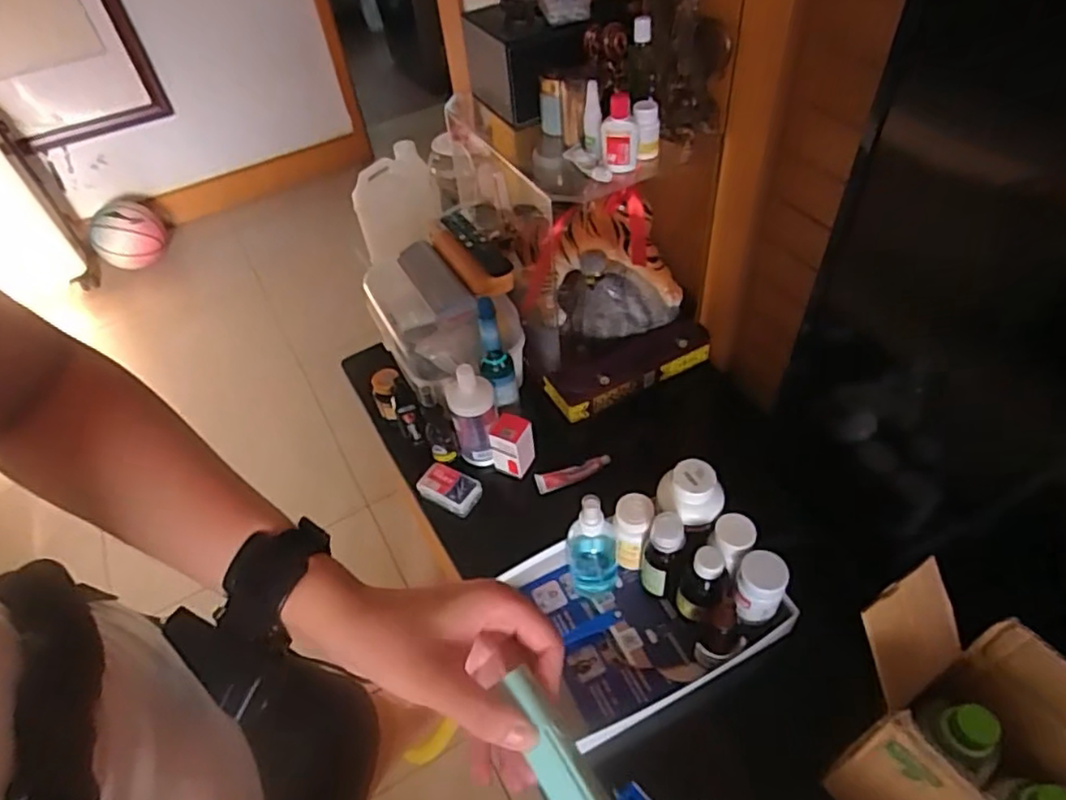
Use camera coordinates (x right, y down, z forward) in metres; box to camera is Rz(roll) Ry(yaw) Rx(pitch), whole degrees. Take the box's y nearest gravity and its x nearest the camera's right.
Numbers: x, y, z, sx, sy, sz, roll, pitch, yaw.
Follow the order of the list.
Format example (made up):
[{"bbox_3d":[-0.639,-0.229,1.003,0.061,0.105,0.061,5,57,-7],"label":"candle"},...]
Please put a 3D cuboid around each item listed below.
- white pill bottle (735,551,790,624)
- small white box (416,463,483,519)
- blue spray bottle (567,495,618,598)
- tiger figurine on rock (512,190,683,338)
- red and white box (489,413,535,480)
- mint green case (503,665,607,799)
[{"bbox_3d":[0.240,0.198,0.681,0.047,0.060,0.051,-3,48,4],"label":"white pill bottle"},{"bbox_3d":[-0.112,0.122,0.867,0.085,0.025,0.051,19,53,22],"label":"small white box"},{"bbox_3d":[0.065,0.162,0.715,0.056,0.143,0.055,-4,48,3],"label":"blue spray bottle"},{"bbox_3d":[0.079,-0.188,0.919,0.256,0.199,0.099,10,50,15],"label":"tiger figurine on rock"},{"bbox_3d":[-0.028,0.061,0.869,0.048,0.077,0.046,15,52,19],"label":"red and white box"},{"bbox_3d":[0.013,0.174,0.306,0.024,0.014,0.086,-25,68,-15],"label":"mint green case"}]

